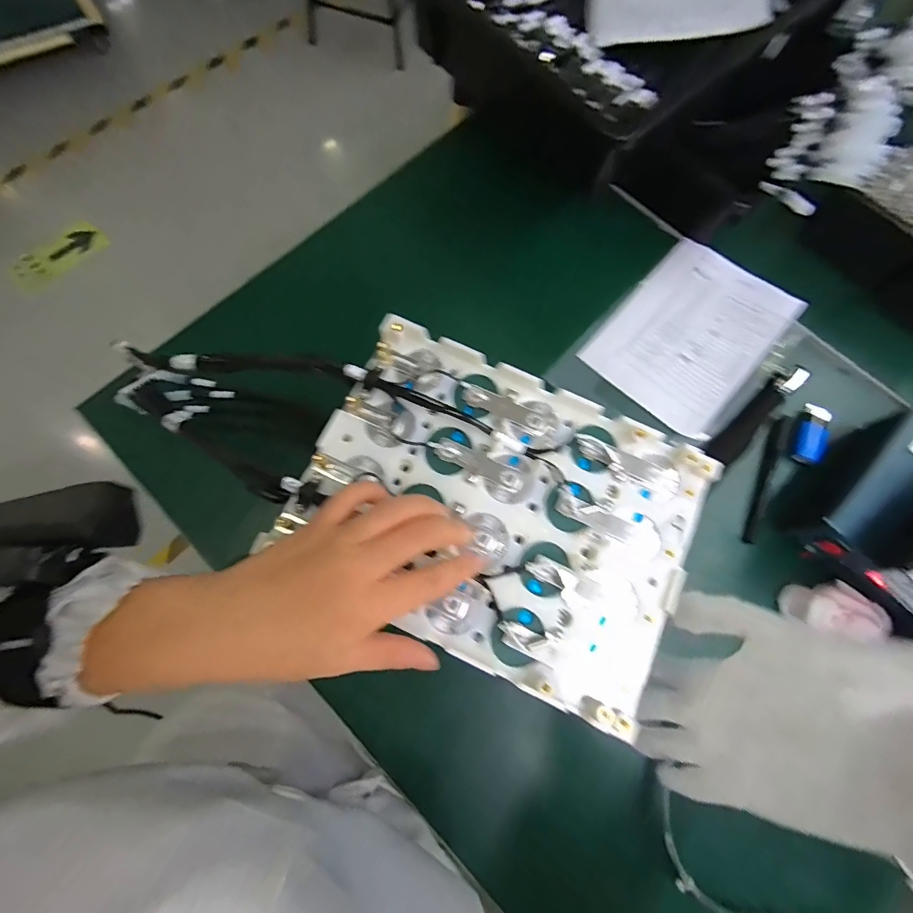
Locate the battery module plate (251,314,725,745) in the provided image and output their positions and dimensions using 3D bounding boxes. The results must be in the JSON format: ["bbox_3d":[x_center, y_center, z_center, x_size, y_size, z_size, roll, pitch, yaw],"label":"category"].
[{"bbox_3d":[0.027,0.032,0.281,0.238,0.017,0.174,24,75,5],"label":"battery module plate"}]

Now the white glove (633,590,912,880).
[{"bbox_3d":[0.158,0.134,0.228,0.061,0.127,0.105,20,75,4],"label":"white glove"}]

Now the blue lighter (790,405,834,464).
[{"bbox_3d":[0.368,-0.021,0.460,0.030,0.011,0.064,26,75,5],"label":"blue lighter"}]

